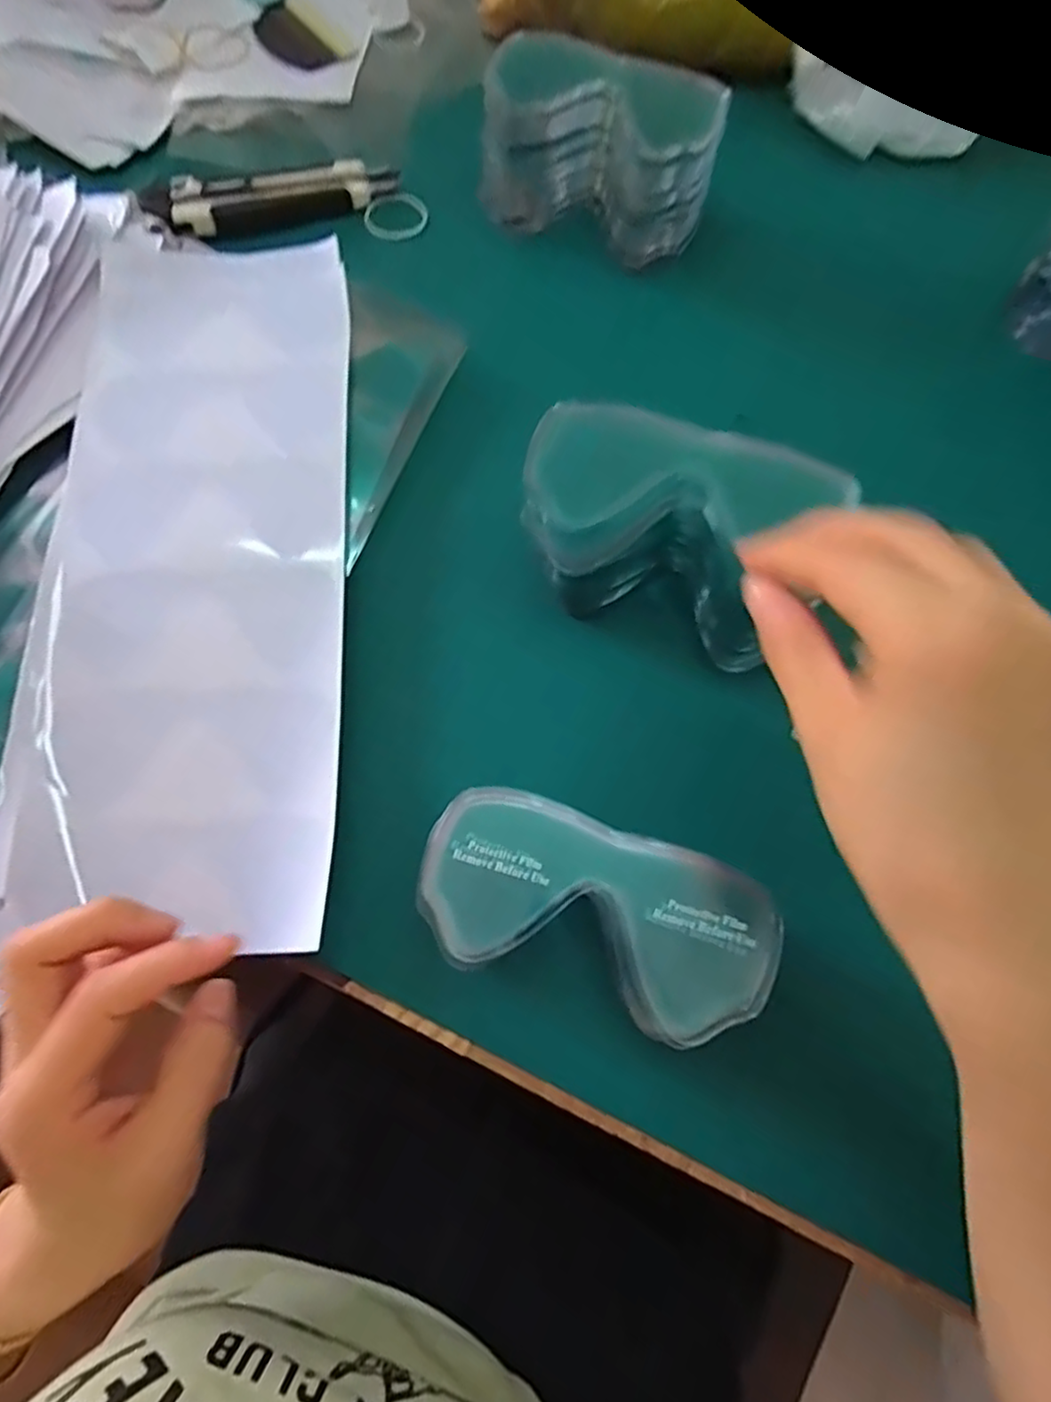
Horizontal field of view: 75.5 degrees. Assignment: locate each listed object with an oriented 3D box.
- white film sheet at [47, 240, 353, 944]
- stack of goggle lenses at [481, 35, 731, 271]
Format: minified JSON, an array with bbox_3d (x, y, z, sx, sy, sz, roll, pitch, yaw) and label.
[{"bbox_3d":[-0.165,-0.088,0.353,0.141,0.011,0.401,-2,72,-2],"label":"white film sheet"},{"bbox_3d":[0.043,-0.330,0.412,0.140,0.066,0.077,24,74,9],"label":"stack of goggle lenses"}]

